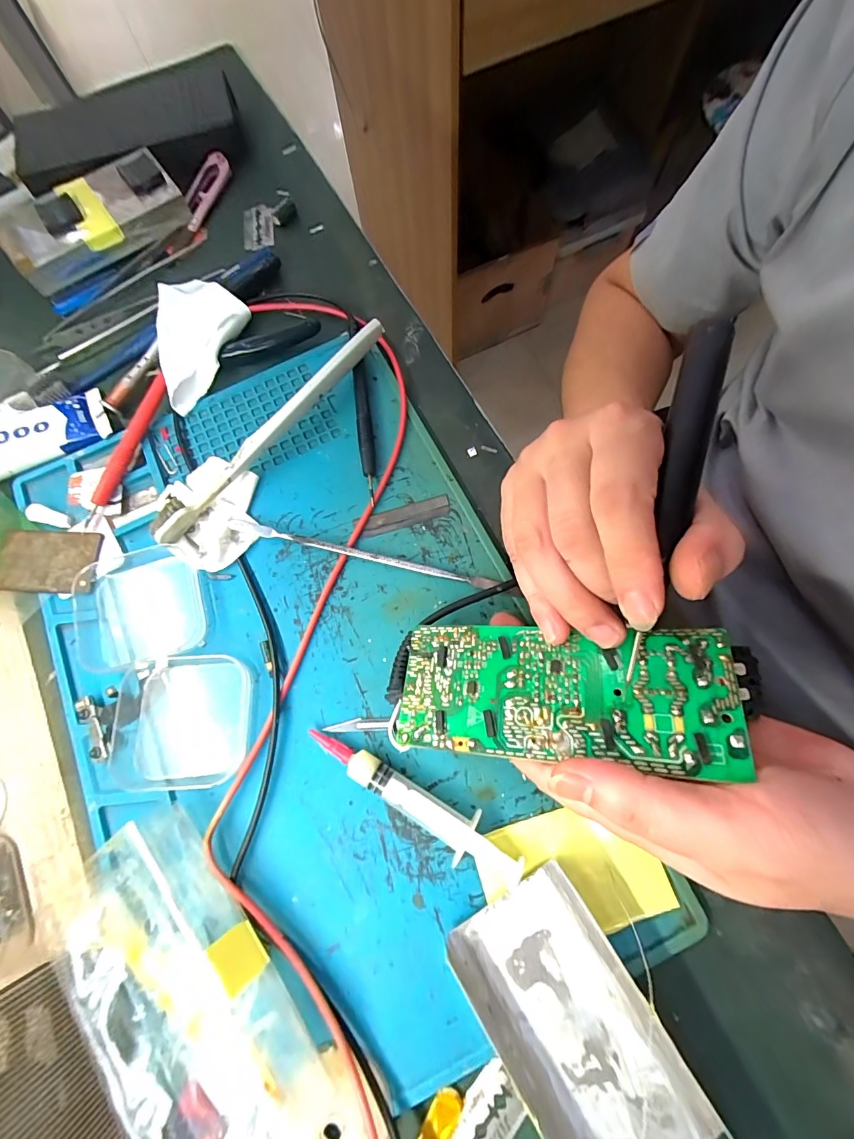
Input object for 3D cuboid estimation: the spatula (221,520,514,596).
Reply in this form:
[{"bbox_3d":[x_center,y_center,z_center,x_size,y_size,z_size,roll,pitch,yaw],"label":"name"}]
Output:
[{"bbox_3d":[-0.032,-0.007,0.244,0.169,0.008,0.006,13,74,6],"label":"spatula"}]

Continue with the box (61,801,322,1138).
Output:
[{"bbox_3d":[-0.100,0.174,0.177,0.061,0.039,0.132,-41,76,-10],"label":"box"}]

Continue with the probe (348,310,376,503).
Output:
[{"bbox_3d":[-0.041,-0.106,0.272,0.009,0.010,0.136,-8,73,-1],"label":"probe"}]

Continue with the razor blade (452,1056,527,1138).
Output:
[{"bbox_3d":[0.024,0.230,0.178,0.021,0.004,0.039,40,79,18],"label":"razor blade"}]

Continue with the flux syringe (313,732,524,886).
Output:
[{"bbox_3d":[-0.008,0.111,0.205,0.113,0.015,0.019,25,75,9],"label":"flux syringe"}]

